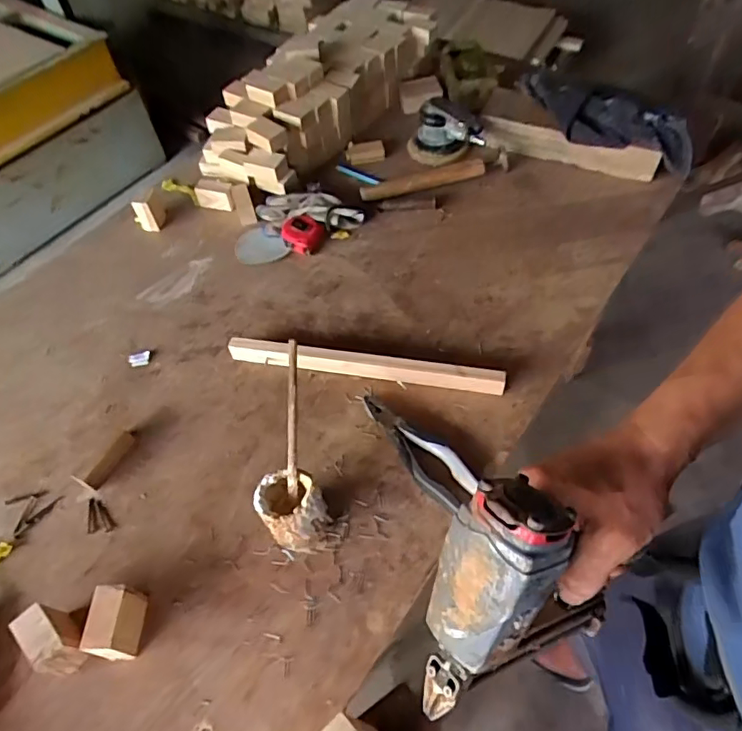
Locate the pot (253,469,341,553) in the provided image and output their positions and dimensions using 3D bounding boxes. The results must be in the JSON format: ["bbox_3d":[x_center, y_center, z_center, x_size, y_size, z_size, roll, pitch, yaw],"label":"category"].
[{"bbox_3d":[-0.080,0.162,0.585,0.063,0.088,0.079,-37,62,-18],"label":"pot"}]

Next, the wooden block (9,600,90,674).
[{"bbox_3d":[-0.325,0.279,0.546,0.032,0.060,0.061,-41,63,-20],"label":"wooden block"}]

